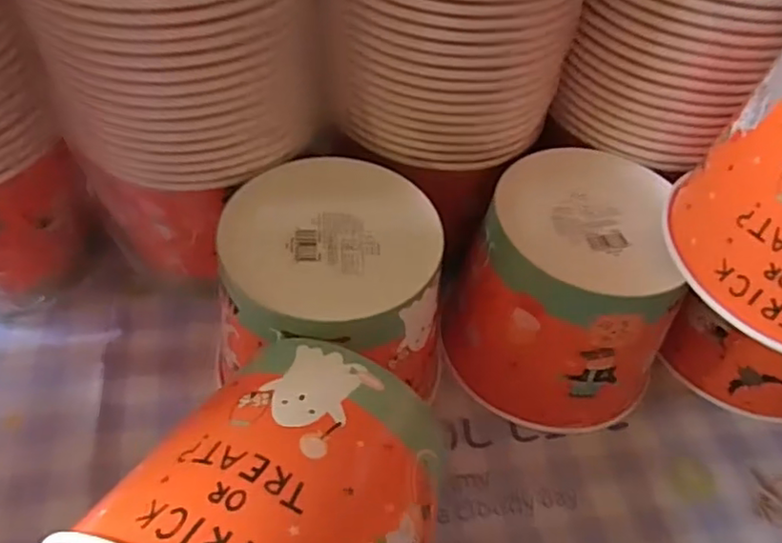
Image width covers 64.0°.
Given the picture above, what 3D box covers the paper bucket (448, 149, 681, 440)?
[{"bbox_3d":[0.119,0.014,0.435,0.126,0.135,0.132,3,50,-3],"label":"paper bucket"}]

